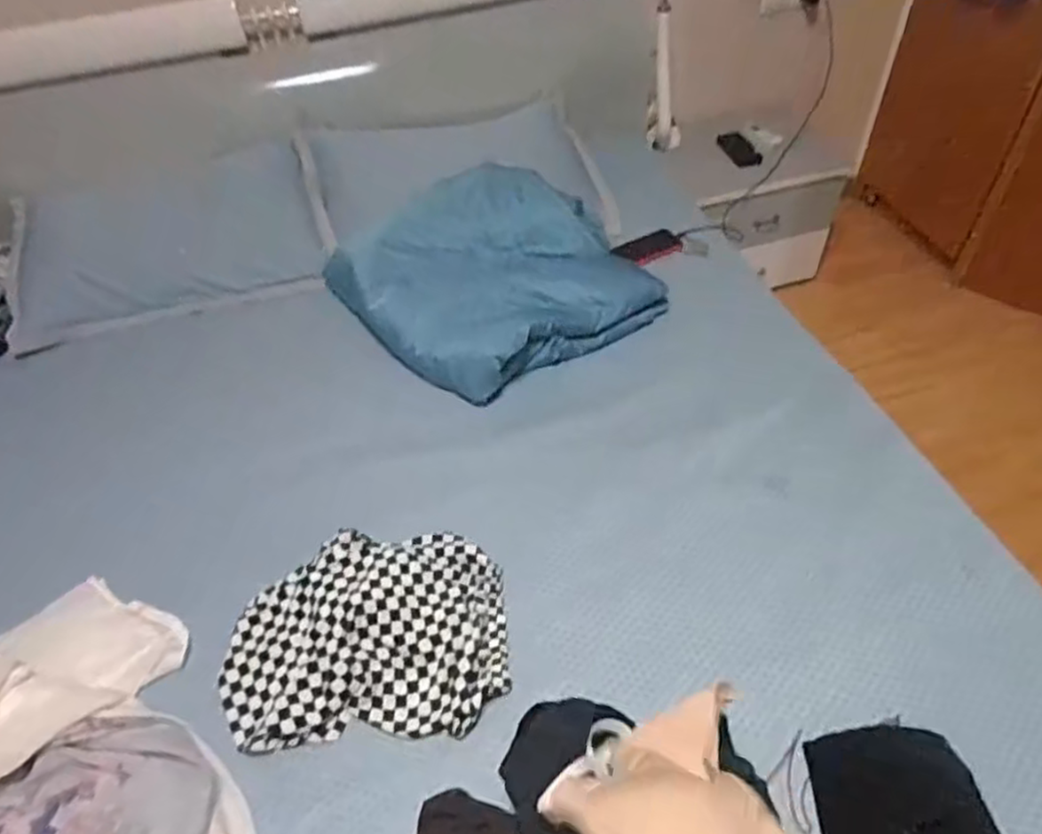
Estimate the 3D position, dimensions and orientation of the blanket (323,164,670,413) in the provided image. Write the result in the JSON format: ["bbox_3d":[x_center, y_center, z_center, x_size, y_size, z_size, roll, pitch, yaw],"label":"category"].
[{"bbox_3d":[-0.064,-0.289,1.408,0.517,0.165,0.471,-29,52,-20],"label":"blanket"}]

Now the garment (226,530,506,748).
[{"bbox_3d":[-0.217,0.298,0.967,0.383,0.056,0.278,-5,48,0],"label":"garment"}]

